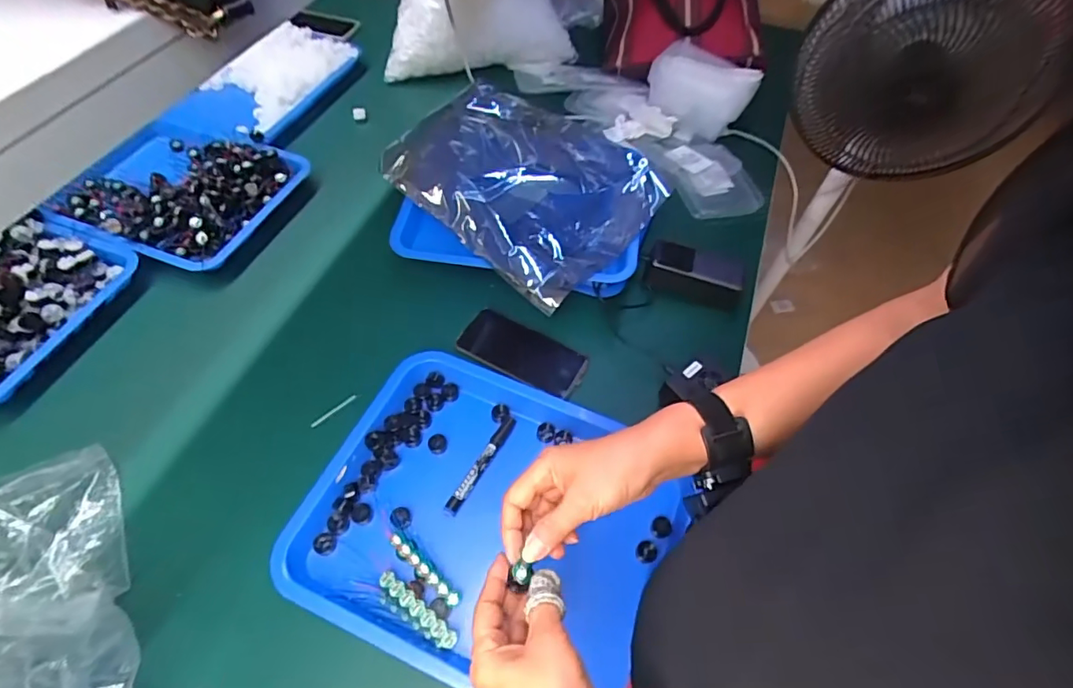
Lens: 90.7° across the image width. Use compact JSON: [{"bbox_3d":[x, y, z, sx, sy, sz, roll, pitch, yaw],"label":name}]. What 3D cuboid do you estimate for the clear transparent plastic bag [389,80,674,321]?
[{"bbox_3d":[-0.011,-0.232,0.717,0.325,0.099,0.260,38,62,20],"label":"clear transparent plastic bag"}]

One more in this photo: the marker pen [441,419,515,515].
[{"bbox_3d":[-0.061,0.131,0.585,0.019,0.011,0.130,27,59,14],"label":"marker pen"}]

